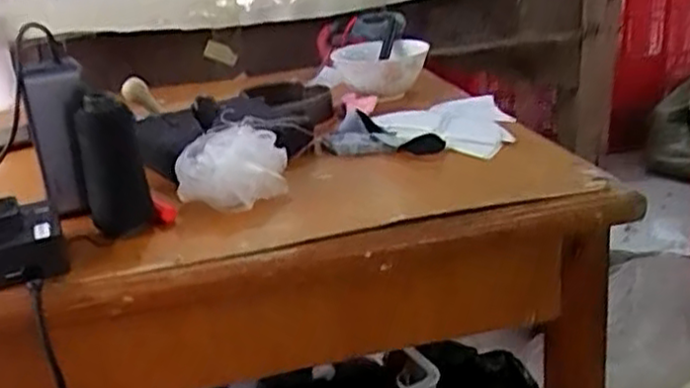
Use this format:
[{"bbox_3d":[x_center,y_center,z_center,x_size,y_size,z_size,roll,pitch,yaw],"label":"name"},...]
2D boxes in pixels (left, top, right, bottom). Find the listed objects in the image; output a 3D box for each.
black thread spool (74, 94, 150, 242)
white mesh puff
[{"bbox_3d":[-0.192,-0.023,0.602,0.049,0.108,0.037,-12,24,-16],"label":"black thread spool"},{"bbox_3d":[-0.102,-0.024,0.658,0.096,0.052,0.082,-8,23,-7],"label":"white mesh puff"}]

